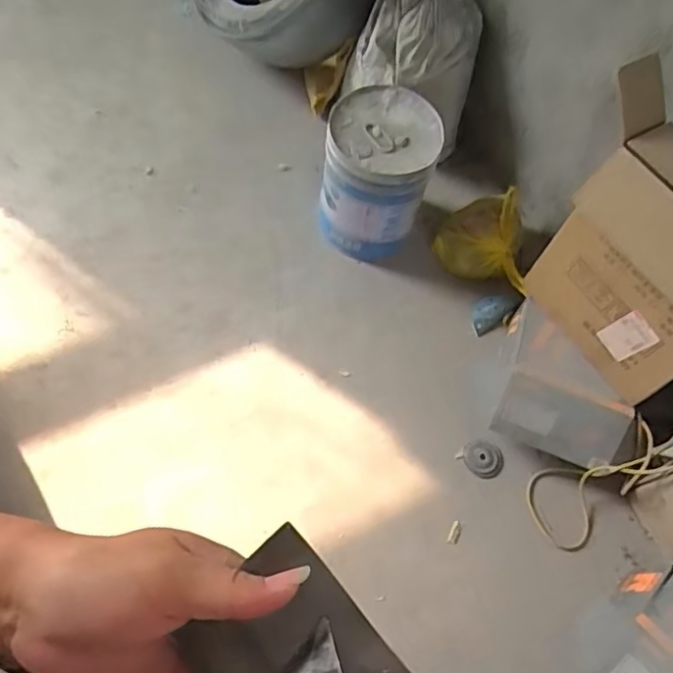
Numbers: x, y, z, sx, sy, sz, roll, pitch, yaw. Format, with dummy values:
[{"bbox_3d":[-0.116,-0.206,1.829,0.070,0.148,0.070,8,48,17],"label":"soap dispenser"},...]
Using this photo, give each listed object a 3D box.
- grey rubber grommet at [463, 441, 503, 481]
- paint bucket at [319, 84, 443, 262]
[{"bbox_3d":[0.336,0.280,1.395,0.078,0.016,0.090,-41,75,-20],"label":"grey rubber grommet"},{"bbox_3d":[0.099,-0.397,1.510,0.257,0.292,0.306,17,65,2],"label":"paint bucket"}]

